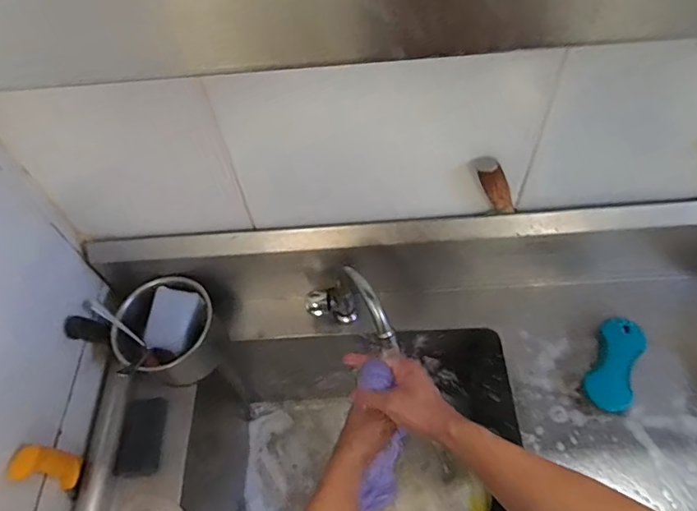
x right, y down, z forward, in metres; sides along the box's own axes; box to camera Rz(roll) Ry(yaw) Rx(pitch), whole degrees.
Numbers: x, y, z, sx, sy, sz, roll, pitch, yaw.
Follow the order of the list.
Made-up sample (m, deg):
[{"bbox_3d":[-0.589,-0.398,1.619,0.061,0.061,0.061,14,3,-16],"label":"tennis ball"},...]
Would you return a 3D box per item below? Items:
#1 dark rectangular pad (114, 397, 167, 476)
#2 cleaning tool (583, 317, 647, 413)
[{"bbox_3d":[-0.323,0.282,0.773,0.061,0.004,0.112,3,62,-10],"label":"dark rectangular pad"},{"bbox_3d":[0.414,0.164,0.764,0.062,0.034,0.148,19,60,16],"label":"cleaning tool"}]

